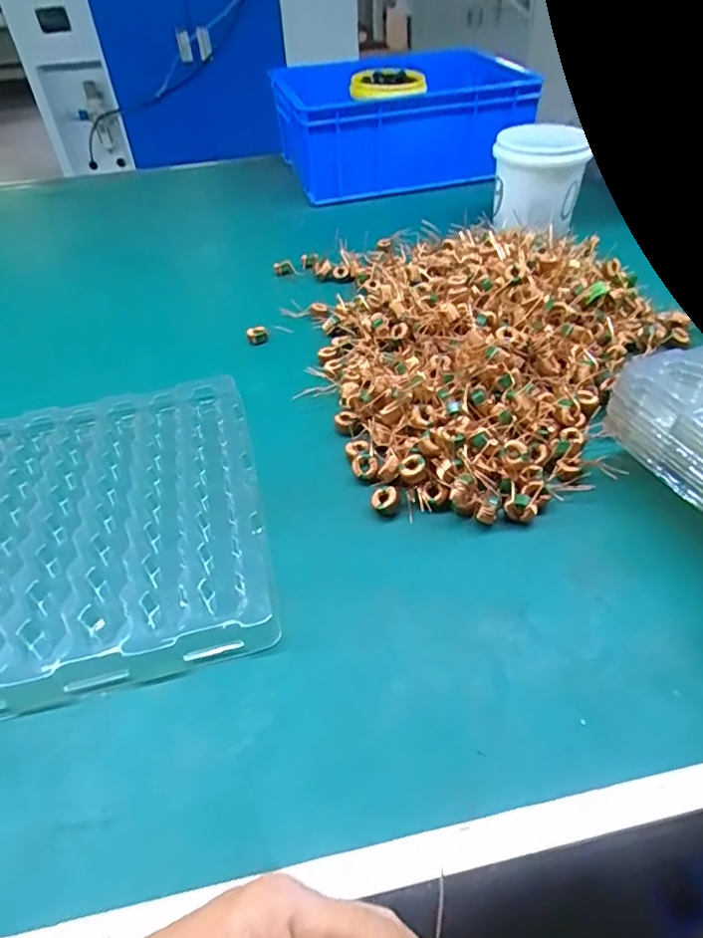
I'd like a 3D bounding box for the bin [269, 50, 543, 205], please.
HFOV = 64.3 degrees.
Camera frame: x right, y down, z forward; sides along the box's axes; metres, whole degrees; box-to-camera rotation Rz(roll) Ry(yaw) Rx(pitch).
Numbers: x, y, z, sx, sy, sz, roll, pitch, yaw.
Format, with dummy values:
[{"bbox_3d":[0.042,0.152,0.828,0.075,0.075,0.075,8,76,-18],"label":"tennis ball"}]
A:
[{"bbox_3d":[0.085,-0.606,0.988,0.392,0.152,0.247,-9,45,-9],"label":"bin"}]

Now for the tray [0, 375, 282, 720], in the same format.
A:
[{"bbox_3d":[-0.219,0.037,0.425,0.291,0.020,0.291,-10,45,-10],"label":"tray"}]

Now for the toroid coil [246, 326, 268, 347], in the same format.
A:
[{"bbox_3d":[-0.105,-0.149,0.626,0.023,0.016,0.017,-9,45,-9],"label":"toroid coil"}]

